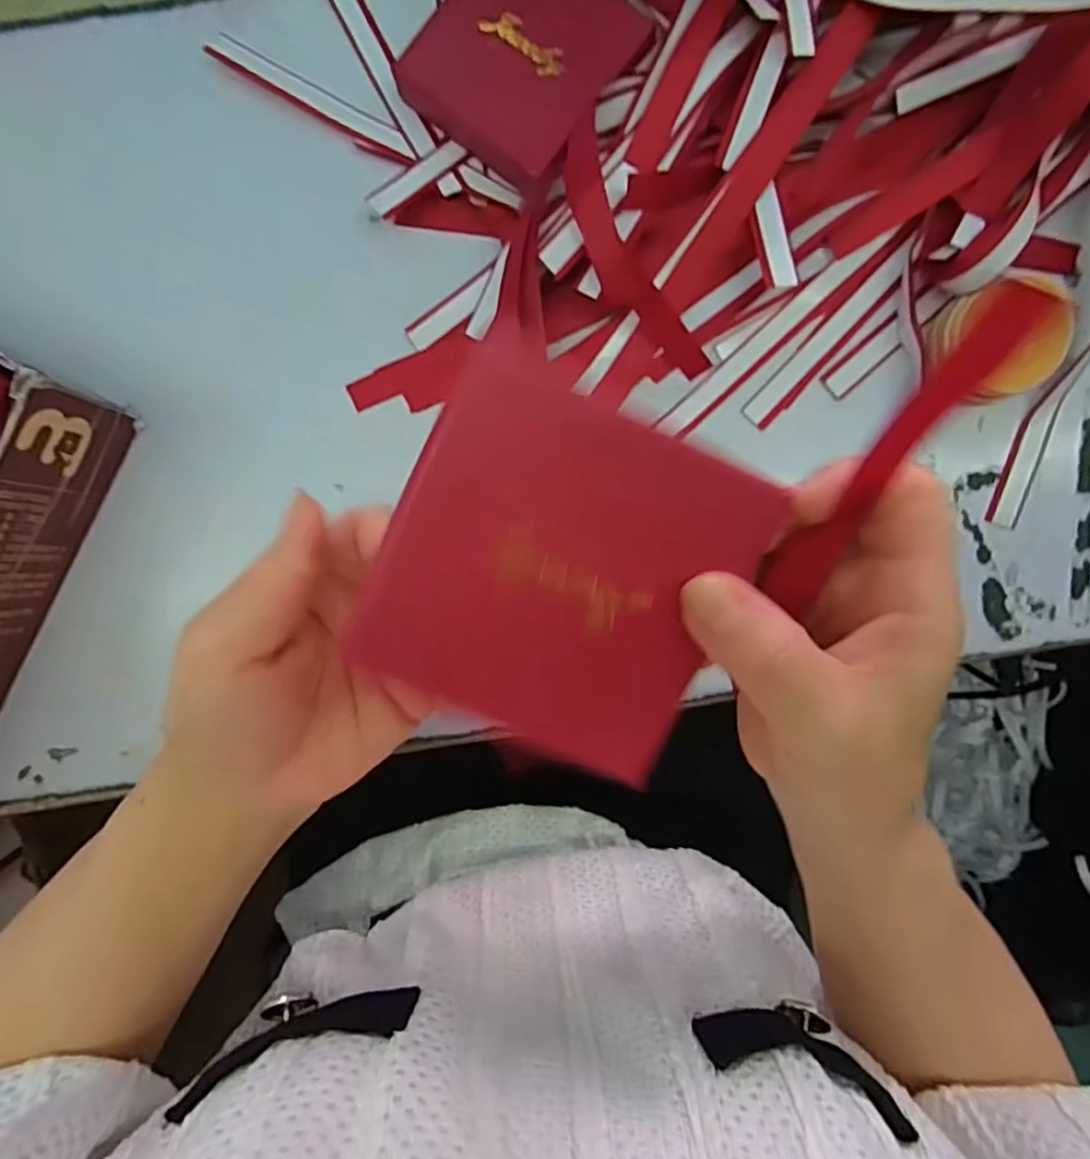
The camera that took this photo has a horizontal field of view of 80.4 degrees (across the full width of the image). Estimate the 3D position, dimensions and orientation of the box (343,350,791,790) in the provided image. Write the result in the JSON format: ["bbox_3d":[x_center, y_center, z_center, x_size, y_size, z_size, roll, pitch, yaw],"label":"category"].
[{"bbox_3d":[0.005,-0.001,0.160,0.084,0.019,0.083,25,91,0],"label":"box"}]

